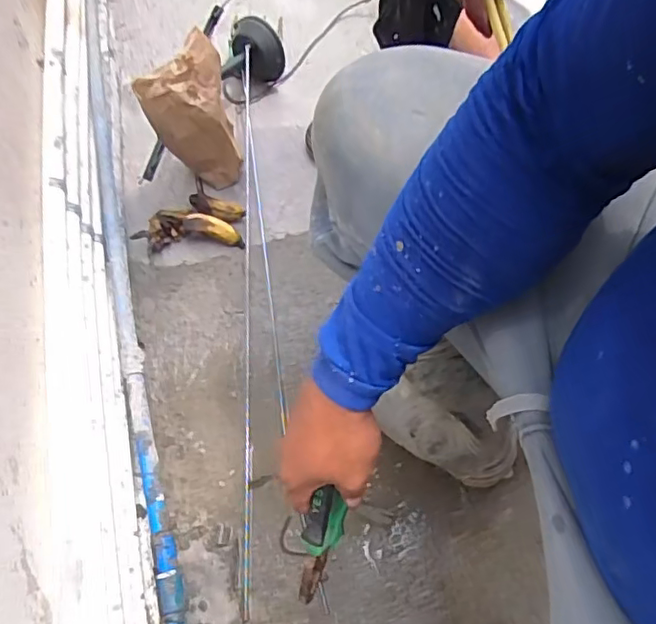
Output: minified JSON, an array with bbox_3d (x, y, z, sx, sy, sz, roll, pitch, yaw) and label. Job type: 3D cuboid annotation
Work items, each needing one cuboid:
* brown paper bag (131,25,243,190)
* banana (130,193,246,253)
[{"bbox_3d":[-0.214,-0.304,0.944,0.122,0.233,0.094,-13,63,-3],"label":"brown paper bag"},{"bbox_3d":[-0.223,-0.148,0.966,0.172,0.046,0.089,-5,63,1],"label":"banana"}]

